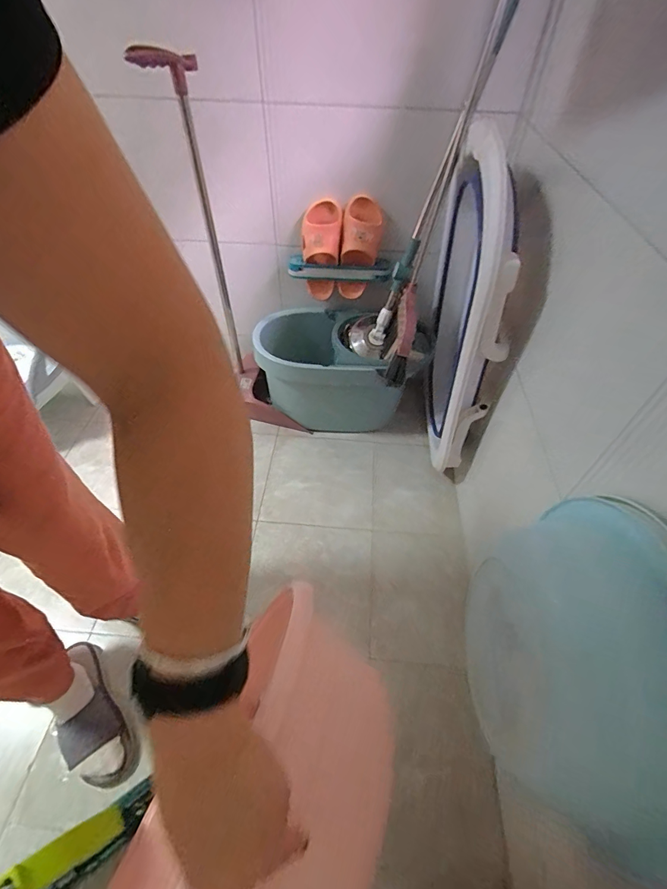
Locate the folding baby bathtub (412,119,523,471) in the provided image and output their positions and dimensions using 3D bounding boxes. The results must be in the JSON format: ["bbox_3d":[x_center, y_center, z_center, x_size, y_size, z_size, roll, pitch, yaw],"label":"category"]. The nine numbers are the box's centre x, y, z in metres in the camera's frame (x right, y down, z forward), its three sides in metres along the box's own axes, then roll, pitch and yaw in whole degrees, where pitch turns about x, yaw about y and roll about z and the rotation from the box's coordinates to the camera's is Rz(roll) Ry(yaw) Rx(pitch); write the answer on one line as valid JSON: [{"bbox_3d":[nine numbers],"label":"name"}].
[{"bbox_3d":[0.281,-0.297,0.944,0.140,0.698,0.461,7,50,5],"label":"folding baby bathtub"}]

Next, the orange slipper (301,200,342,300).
[{"bbox_3d":[-0.030,-0.507,1.061,0.104,0.232,0.062,15,51,12],"label":"orange slipper"}]

